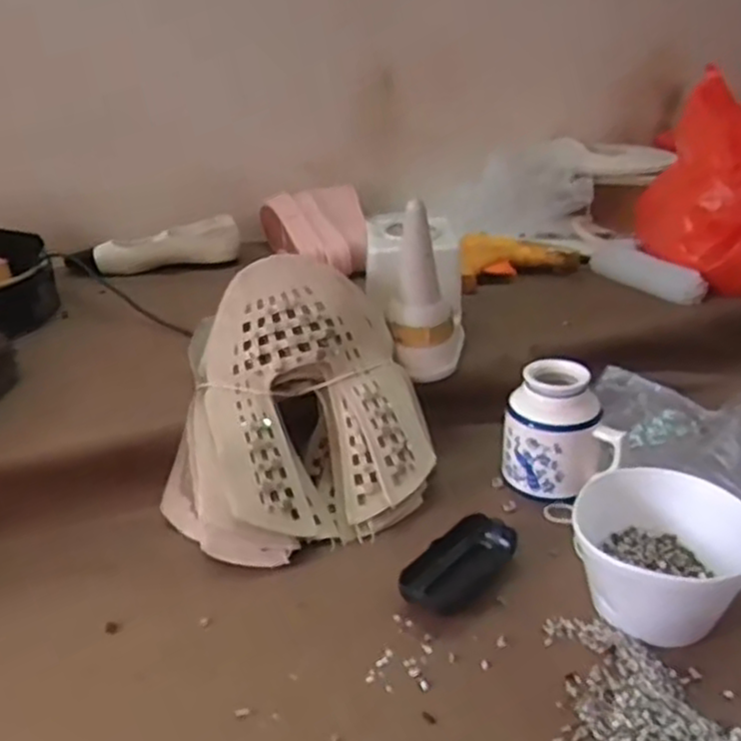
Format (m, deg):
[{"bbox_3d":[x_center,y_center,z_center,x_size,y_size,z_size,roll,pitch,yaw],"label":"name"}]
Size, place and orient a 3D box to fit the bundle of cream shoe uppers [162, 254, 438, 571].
[{"bbox_3d":[-0.064,0.026,0.679,0.234,0.195,0.198,-5,27,-5],"label":"bundle of cream shoe uppers"}]

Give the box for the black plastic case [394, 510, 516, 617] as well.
[{"bbox_3d":[0.073,0.159,0.608,0.048,0.028,0.109,21,35,37],"label":"black plastic case"}]

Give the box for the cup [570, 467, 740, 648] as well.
[{"bbox_3d":[0.224,0.141,0.565,0.123,0.073,0.129,-2,27,1],"label":"cup"}]

